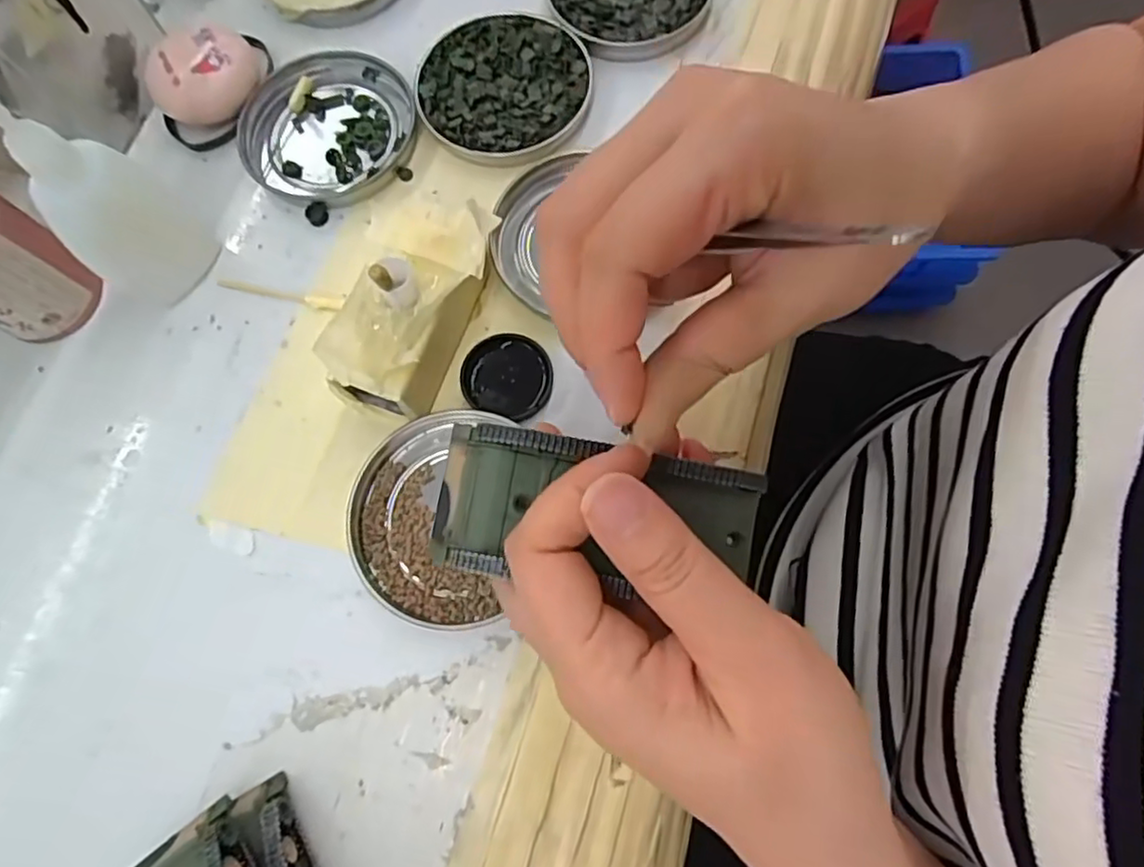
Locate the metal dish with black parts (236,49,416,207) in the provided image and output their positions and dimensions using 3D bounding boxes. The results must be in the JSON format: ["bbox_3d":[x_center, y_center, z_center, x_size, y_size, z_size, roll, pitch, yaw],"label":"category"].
[{"bbox_3d":[-0.113,-0.140,0.306,0.074,0.012,0.076,-1,73,3],"label":"metal dish with black parts"}]

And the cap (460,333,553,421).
[{"bbox_3d":[-0.026,-0.024,0.265,0.036,0.006,0.031,18,75,5],"label":"cap"}]

